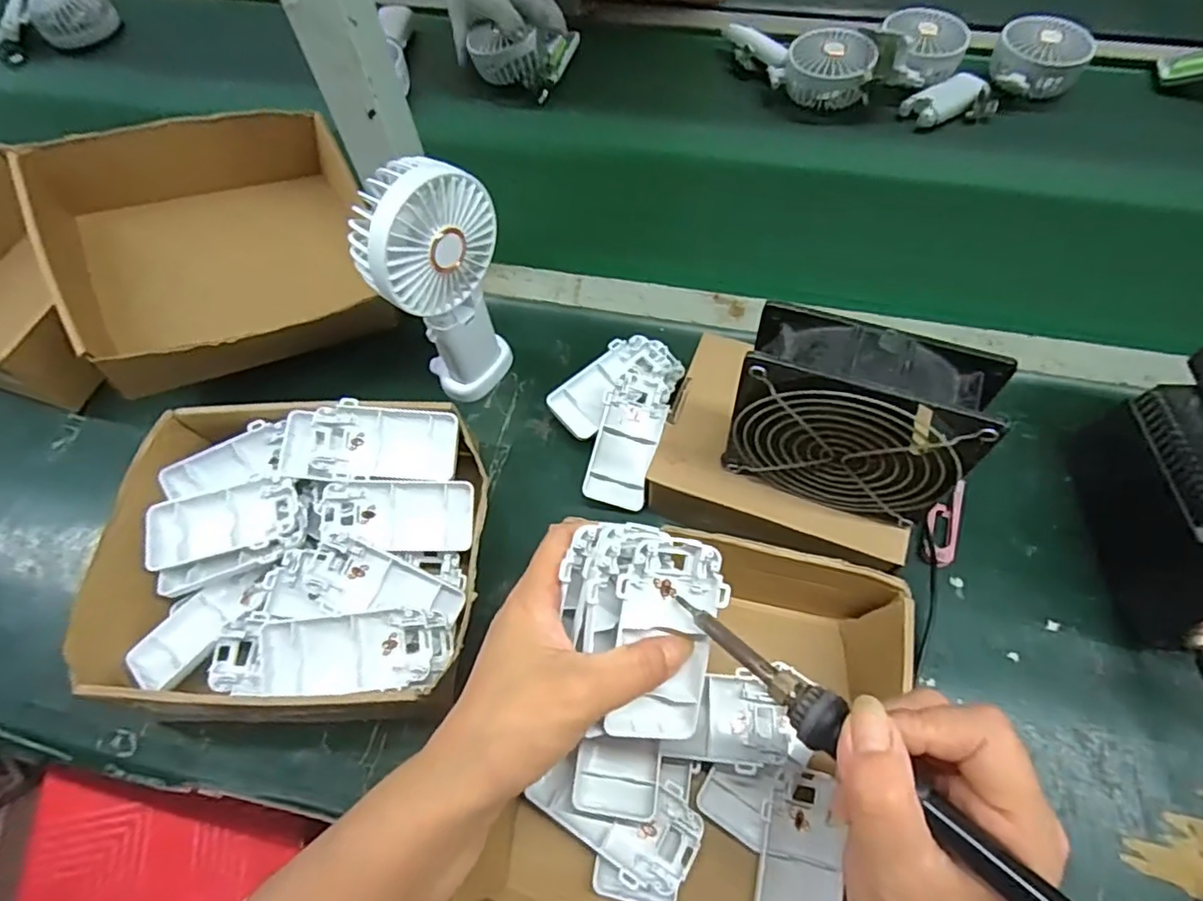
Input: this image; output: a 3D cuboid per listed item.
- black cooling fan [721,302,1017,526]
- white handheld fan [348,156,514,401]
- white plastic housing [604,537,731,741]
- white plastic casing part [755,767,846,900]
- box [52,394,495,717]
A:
[{"bbox_3d":[0.135,-0.015,0.337,0.116,0.117,0.045,19,65,11],"label":"black cooling fan"},{"bbox_3d":[-0.107,-0.105,0.419,0.090,0.190,0.047,-42,69,-17],"label":"white handheld fan"},{"bbox_3d":[0.032,0.089,0.287,0.047,0.020,0.094,5,96,6],"label":"white plastic housing"},{"bbox_3d":[0.104,0.220,0.320,0.043,0.004,0.094,10,71,3],"label":"white plastic casing part"},{"bbox_3d":[-0.194,0.072,0.399,0.230,0.070,0.199,4,63,4],"label":"box"}]

